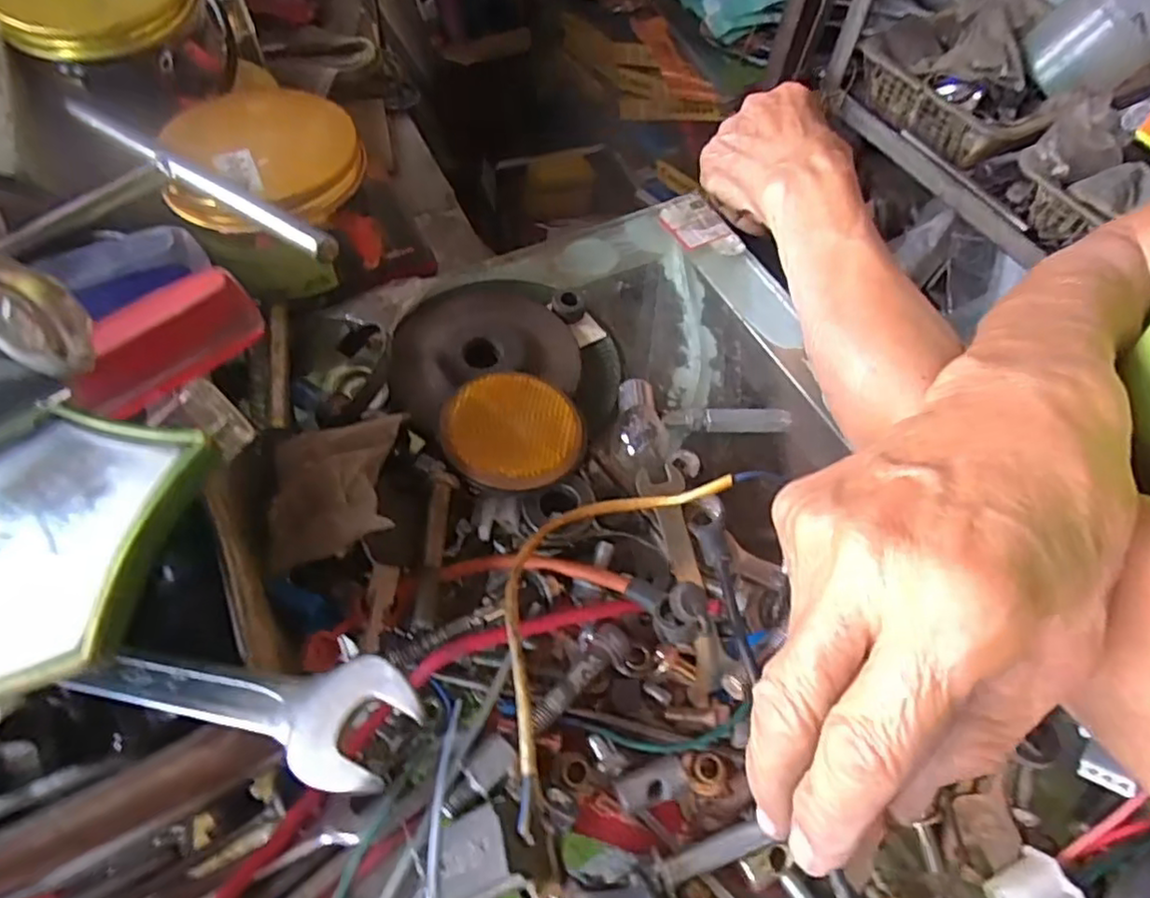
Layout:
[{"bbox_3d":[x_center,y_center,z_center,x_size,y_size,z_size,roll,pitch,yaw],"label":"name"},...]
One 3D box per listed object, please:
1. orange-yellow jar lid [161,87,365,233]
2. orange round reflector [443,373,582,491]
[{"bbox_3d":[-0.133,-0.128,0.282,0.076,0.020,0.072,-1,60,1],"label":"orange-yellow jar lid"},{"bbox_3d":[-0.024,-0.007,0.252,0.052,0.015,0.051,2,58,-3],"label":"orange round reflector"}]

